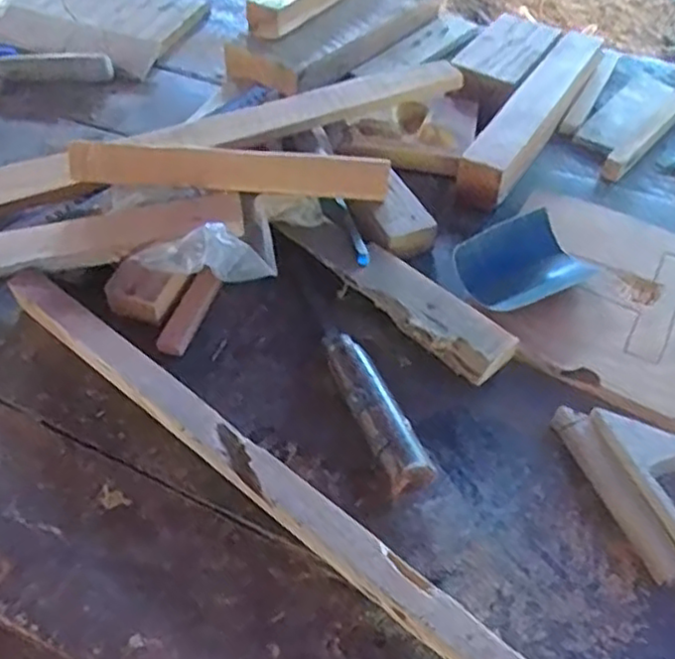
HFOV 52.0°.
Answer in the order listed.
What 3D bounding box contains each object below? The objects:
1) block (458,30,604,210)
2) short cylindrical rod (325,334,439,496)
[{"bbox_3d":[0.194,-0.215,0.681,0.048,0.041,0.295,26,53,18],"label":"block"},{"bbox_3d":[0.023,0.056,0.470,0.030,0.033,0.127,-18,53,-17],"label":"short cylindrical rod"}]

